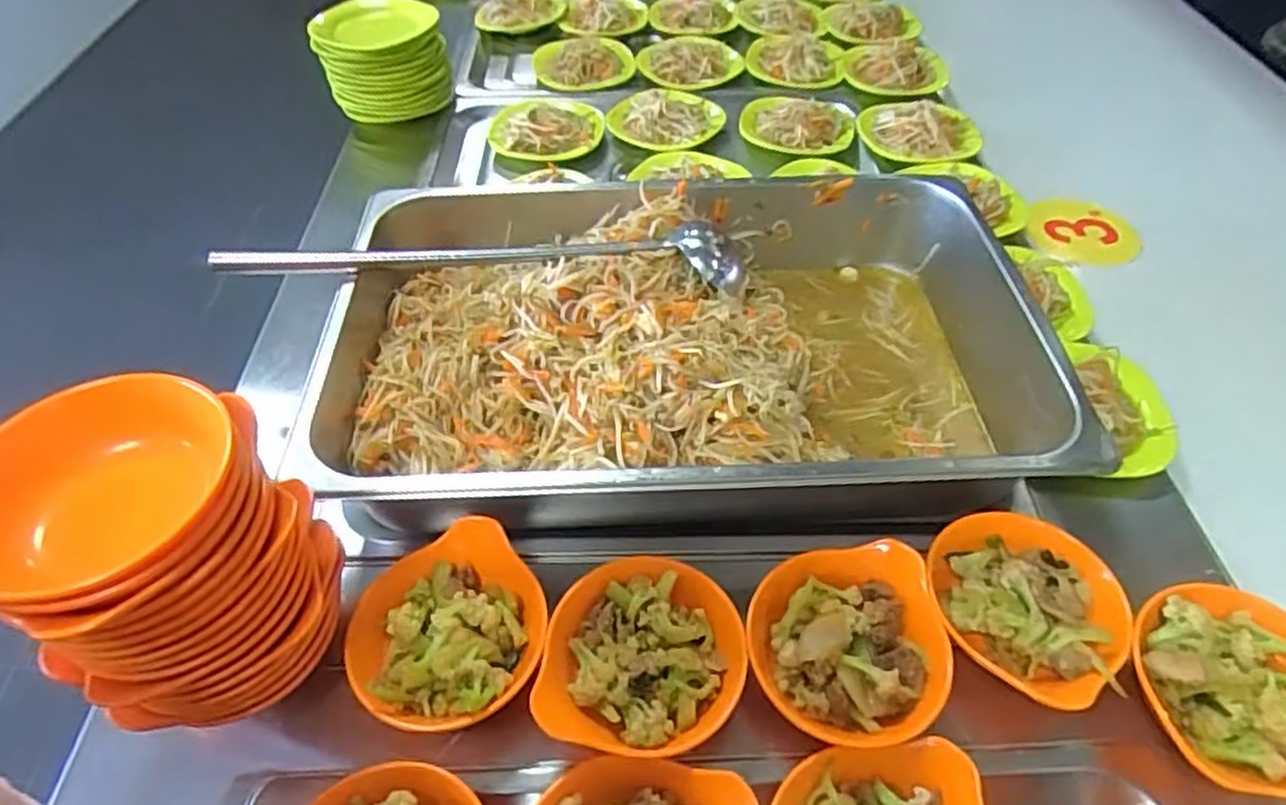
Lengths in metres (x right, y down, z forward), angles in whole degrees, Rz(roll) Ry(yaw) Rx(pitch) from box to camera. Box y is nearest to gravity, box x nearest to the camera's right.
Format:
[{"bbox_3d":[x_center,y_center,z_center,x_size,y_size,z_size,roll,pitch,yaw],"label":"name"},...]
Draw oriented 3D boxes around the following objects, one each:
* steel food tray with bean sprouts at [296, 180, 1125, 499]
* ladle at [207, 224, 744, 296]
[{"bbox_3d":[0.033,-0.049,0.571,0.541,0.085,0.334,1,50,1],"label":"steel food tray with bean sprouts"},{"bbox_3d":[-0.124,-0.121,0.580,0.407,0.039,0.068,1,50,1],"label":"ladle"}]

